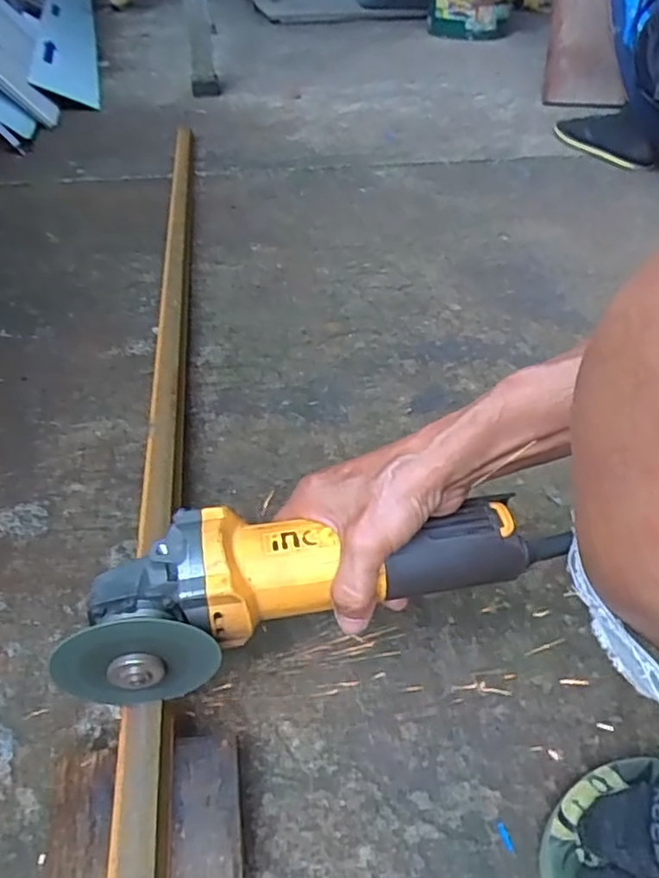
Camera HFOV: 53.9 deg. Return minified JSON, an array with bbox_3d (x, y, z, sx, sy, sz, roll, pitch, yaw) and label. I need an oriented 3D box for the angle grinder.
[{"bbox_3d":[-0.007,0.084,0.400,0.295,0.074,0.078,-10,44,-12],"label":"angle grinder"}]

